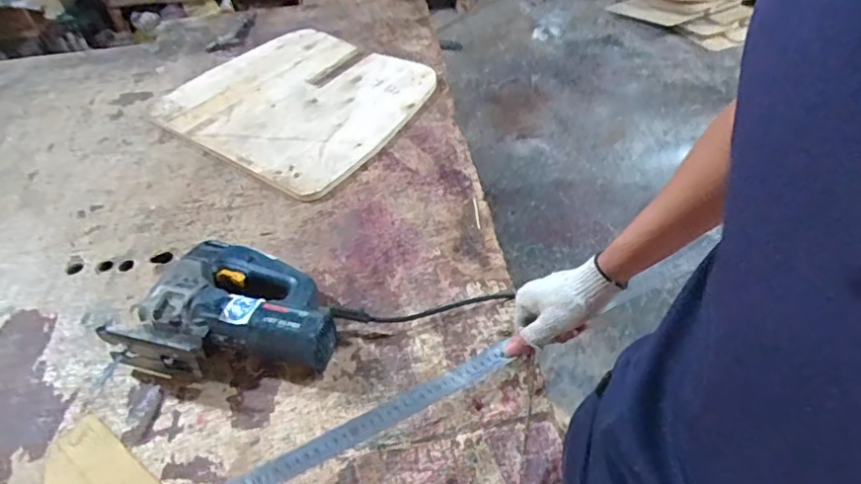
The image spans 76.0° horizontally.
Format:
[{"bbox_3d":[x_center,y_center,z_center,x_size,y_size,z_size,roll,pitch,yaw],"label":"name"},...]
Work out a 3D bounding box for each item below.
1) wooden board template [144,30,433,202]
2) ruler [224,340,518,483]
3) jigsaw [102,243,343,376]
[{"bbox_3d":[-0.264,-0.284,1.077,0.481,0.015,0.408,27,60,23],"label":"wooden board template"},{"bbox_3d":[-0.081,0.186,0.534,0.371,0.010,0.027,-22,64,-23],"label":"ruler"},{"bbox_3d":[-0.233,0.090,0.692,0.245,0.074,0.188,10,48,14],"label":"jigsaw"}]

